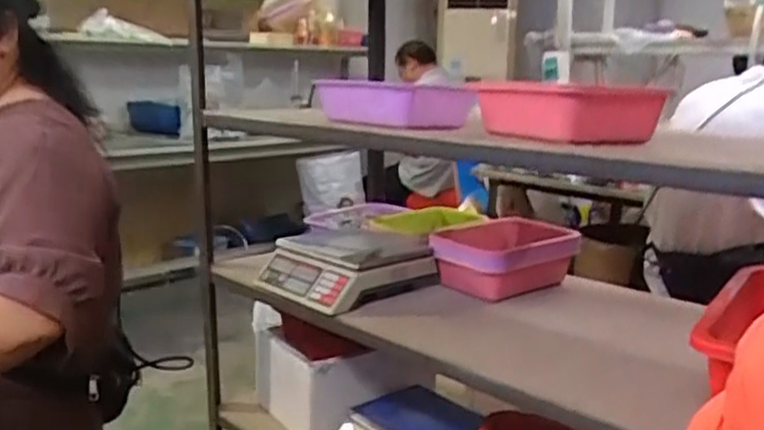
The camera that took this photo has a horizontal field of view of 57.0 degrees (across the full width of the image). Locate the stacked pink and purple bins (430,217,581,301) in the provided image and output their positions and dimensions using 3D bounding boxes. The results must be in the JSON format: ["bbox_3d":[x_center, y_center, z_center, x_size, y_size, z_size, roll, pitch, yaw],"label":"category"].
[{"bbox_3d":[0.243,0.087,1.395,0.276,0.111,0.180,-5,13,-26],"label":"stacked pink and purple bins"}]

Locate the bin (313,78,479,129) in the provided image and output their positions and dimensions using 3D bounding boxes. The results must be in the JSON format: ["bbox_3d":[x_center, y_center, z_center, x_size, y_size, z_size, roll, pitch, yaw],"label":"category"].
[{"bbox_3d":[0.027,-0.179,1.113,0.200,0.072,0.182,10,17,37],"label":"bin"}]

